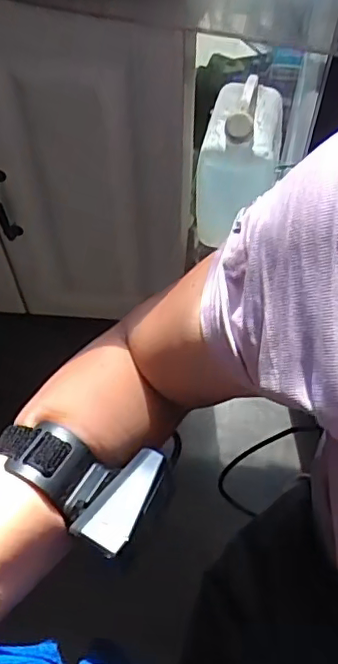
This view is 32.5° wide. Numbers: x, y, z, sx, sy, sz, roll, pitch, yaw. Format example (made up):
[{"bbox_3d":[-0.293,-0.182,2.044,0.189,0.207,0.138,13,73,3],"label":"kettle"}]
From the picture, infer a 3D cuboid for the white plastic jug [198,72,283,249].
[{"bbox_3d":[0.119,-0.301,1.003,0.131,0.273,0.142,5,56,3],"label":"white plastic jug"}]

